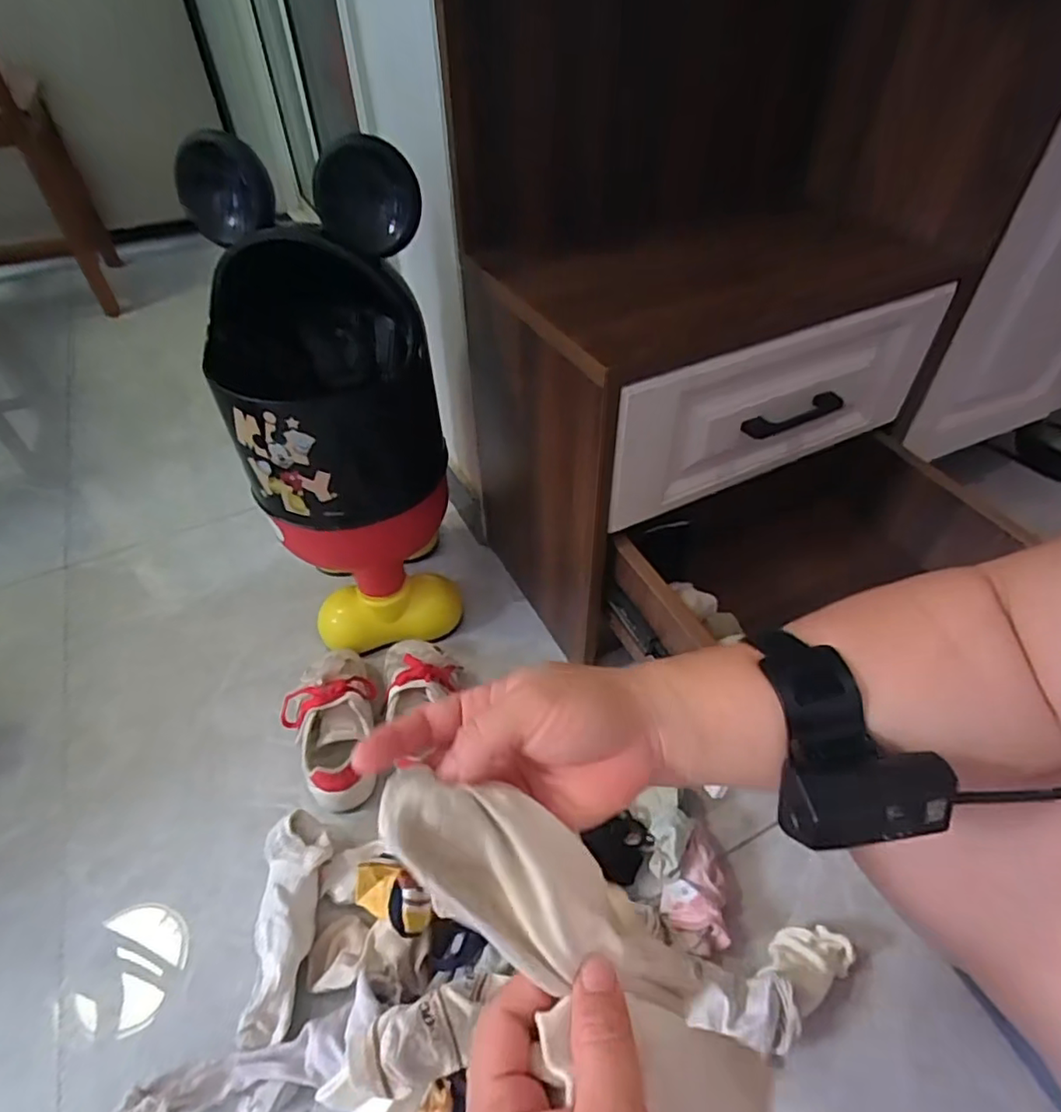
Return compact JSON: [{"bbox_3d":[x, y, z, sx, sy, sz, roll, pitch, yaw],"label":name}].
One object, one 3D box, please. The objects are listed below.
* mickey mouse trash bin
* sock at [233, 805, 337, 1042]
[{"bbox_3d":[-0.214,-0.141,0.730,0.226,0.567,0.213,-13,46,-11],"label":"mickey mouse trash bin"},{"bbox_3d":[-0.227,0.345,0.591,0.062,0.059,0.187,-2,45,0],"label":"sock"}]

